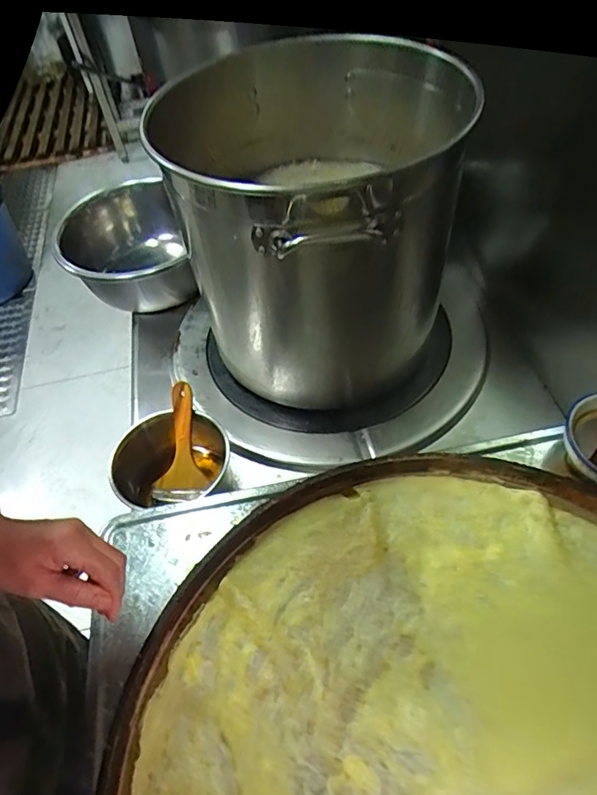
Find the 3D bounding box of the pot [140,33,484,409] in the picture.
[{"bbox_3d":[0.042,-0.231,0.762,0.340,0.378,0.422,5,53,10],"label":"pot"}]

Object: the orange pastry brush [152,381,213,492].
[{"bbox_3d":[-0.156,0.055,0.722,0.074,0.146,0.018,2,7,8],"label":"orange pastry brush"}]

